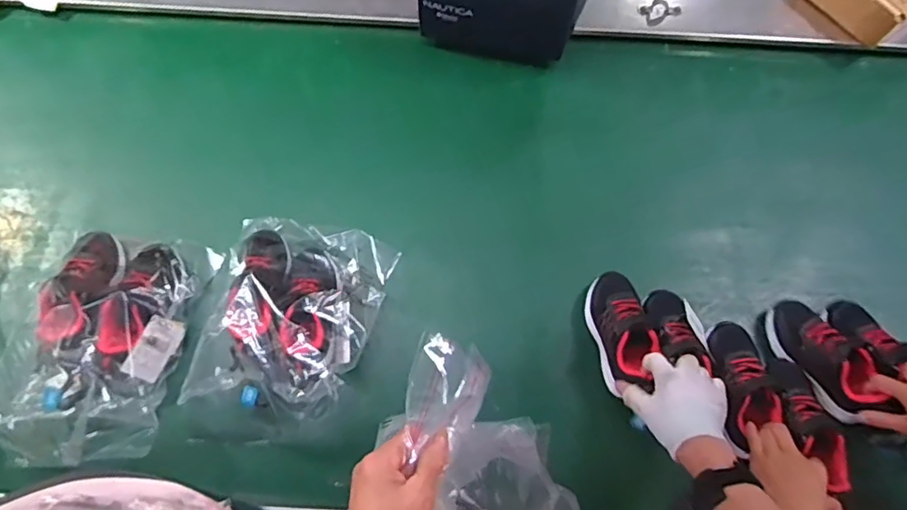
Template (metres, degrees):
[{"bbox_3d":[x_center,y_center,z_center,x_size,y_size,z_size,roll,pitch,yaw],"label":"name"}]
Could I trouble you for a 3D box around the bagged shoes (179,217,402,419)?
[{"bbox_3d":[-0.216,0.071,0.746,0.215,0.092,0.261,11,67,3],"label":"bagged shoes"}]

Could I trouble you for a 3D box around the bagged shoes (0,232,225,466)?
[{"bbox_3d":[-0.452,0.104,0.722,0.199,0.094,0.300,5,67,0],"label":"bagged shoes"}]

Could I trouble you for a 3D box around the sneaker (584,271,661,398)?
[{"bbox_3d":[0.226,0.098,0.754,0.067,0.060,0.160,-4,67,-4],"label":"sneaker"}]

